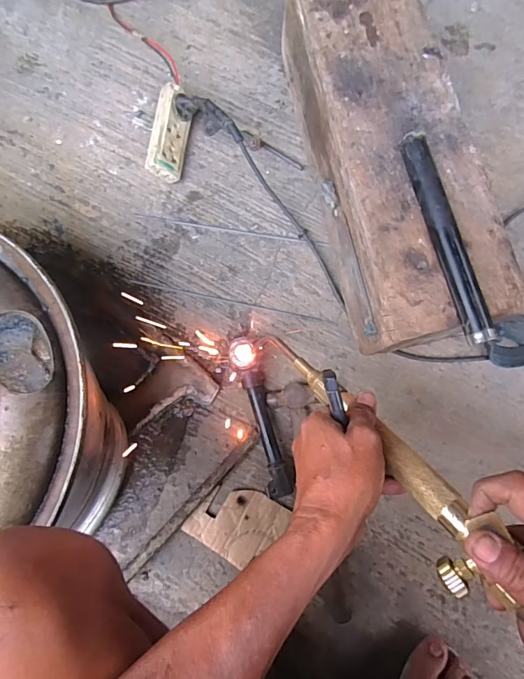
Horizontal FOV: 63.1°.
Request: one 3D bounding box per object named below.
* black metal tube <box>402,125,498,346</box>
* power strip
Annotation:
[{"bbox_3d":[0.189,-0.106,0.446,0.024,0.030,0.228,-14,80,-4],"label":"black metal tube"},{"bbox_3d":[-0.135,-0.299,0.629,0.049,0.047,0.142,8,79,0],"label":"power strip"}]

